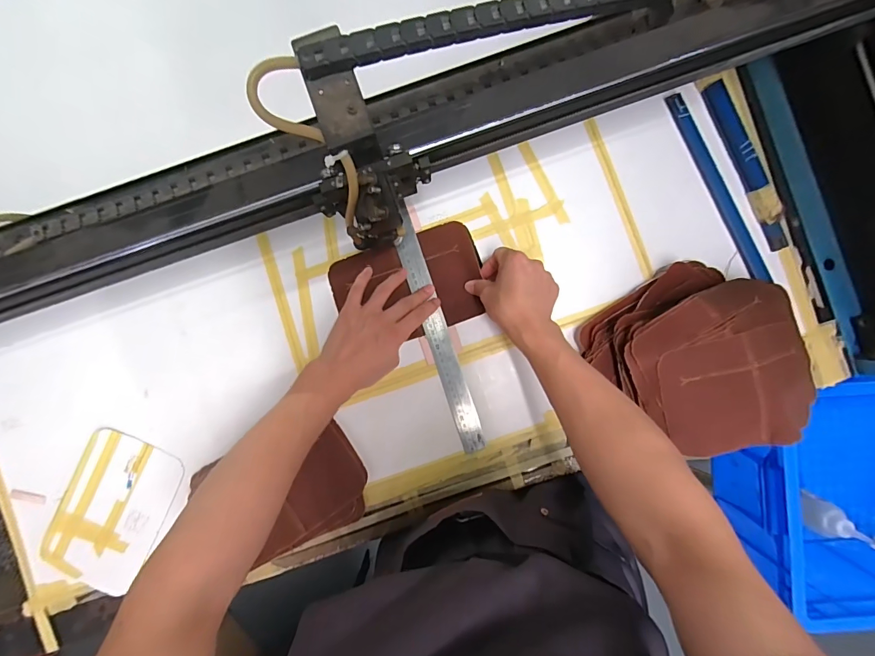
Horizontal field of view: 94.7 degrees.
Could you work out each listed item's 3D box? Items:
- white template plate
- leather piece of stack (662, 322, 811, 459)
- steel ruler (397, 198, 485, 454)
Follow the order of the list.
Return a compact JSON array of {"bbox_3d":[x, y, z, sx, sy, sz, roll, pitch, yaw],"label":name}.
[{"bbox_3d":[-0.431,0.243,0.536,0.130,0.006,0.191,24,86,-1],"label":"white template plate"},{"bbox_3d":[0.361,0.072,0.466,0.199,0.045,0.135,-9,90,0],"label":"leather piece of stack"},{"bbox_3d":[-0.003,0.000,0.534,0.029,0.005,0.337,-18,90,-2],"label":"steel ruler"}]

